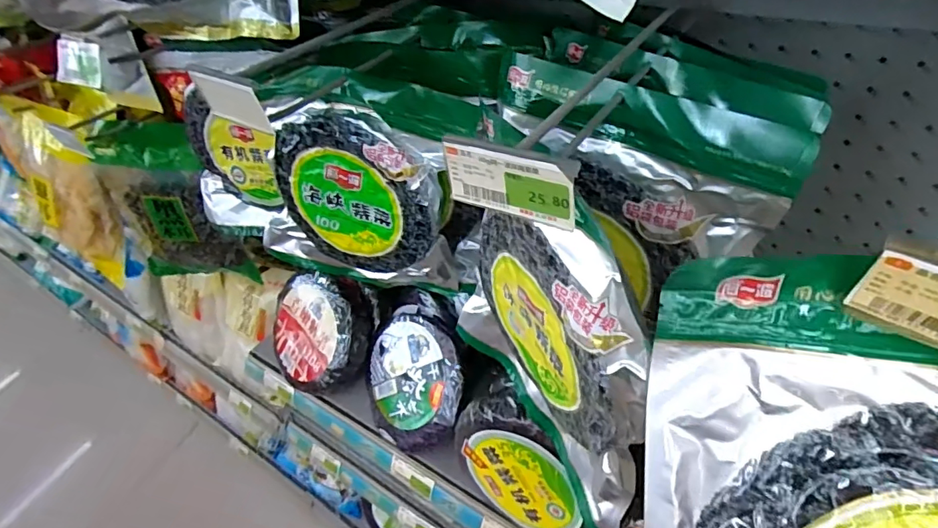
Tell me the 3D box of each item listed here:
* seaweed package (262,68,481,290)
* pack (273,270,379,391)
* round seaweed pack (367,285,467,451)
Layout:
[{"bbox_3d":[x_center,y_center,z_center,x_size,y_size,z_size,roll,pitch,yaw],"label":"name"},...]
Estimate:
[{"bbox_3d":[-0.128,-0.078,0.588,0.241,0.271,0.046,18,45,9],"label":"seaweed package"},{"bbox_3d":[-0.244,0.108,0.862,0.195,0.202,0.065,11,2,30],"label":"pack"},{"bbox_3d":[-0.074,0.161,0.789,0.184,0.060,0.228,7,84,37],"label":"round seaweed pack"}]

